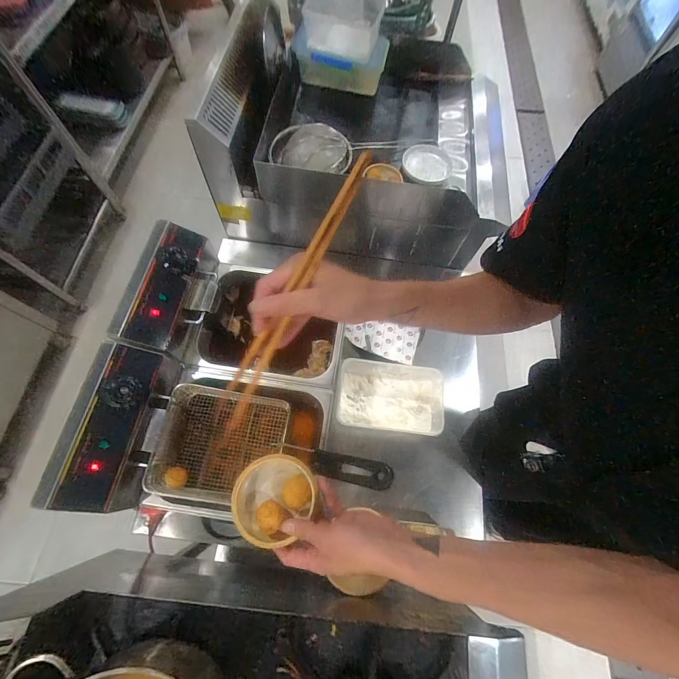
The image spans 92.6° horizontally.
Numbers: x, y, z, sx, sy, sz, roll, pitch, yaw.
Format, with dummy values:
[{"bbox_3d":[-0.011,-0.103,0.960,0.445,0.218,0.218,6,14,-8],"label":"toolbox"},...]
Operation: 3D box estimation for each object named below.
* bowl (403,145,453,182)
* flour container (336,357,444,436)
[{"bbox_3d":[0.224,-0.459,0.853,0.129,0.035,0.118,1,68,-3],"label":"bowl"},{"bbox_3d":[0.122,0.145,0.815,0.258,0.067,0.165,8,68,0],"label":"flour container"}]

